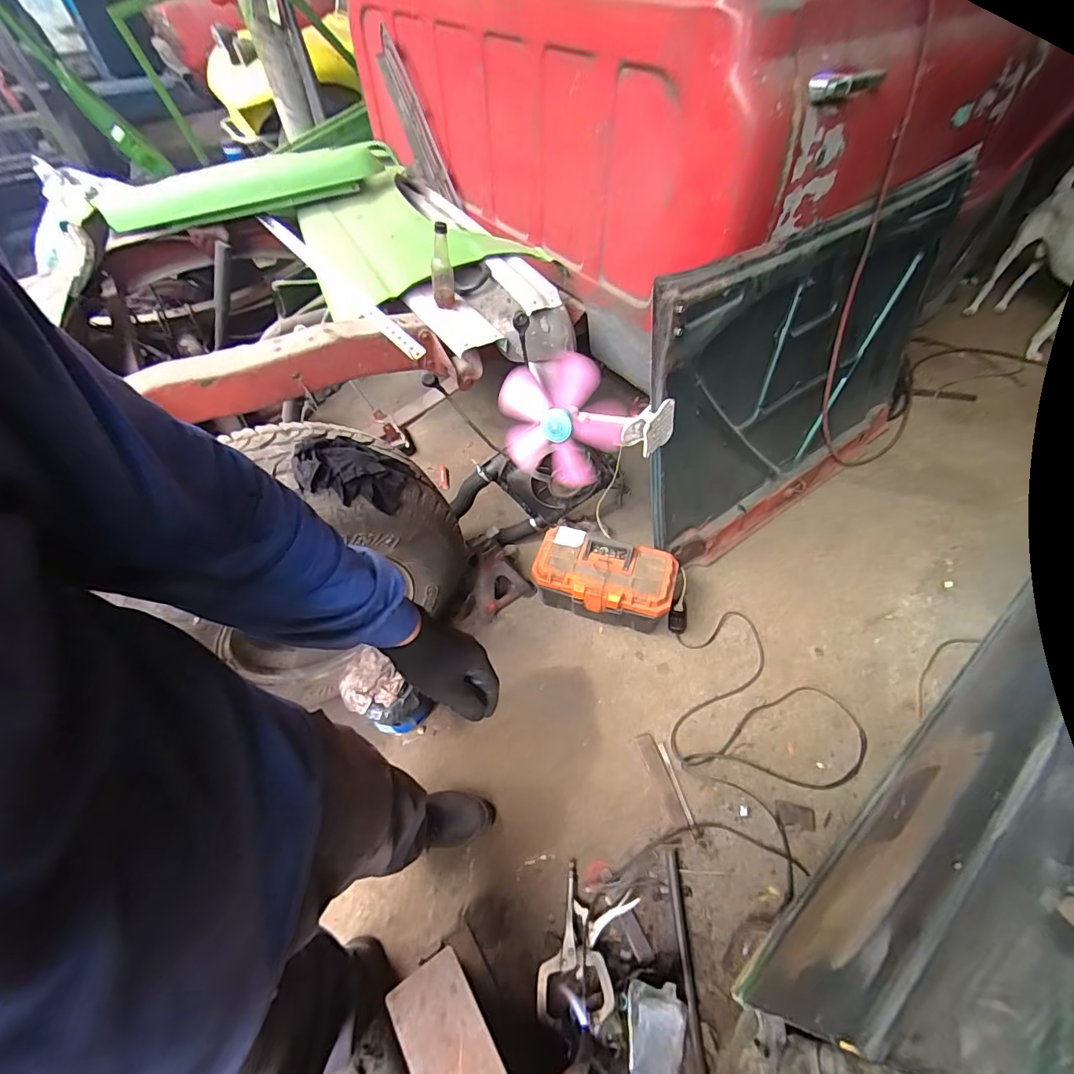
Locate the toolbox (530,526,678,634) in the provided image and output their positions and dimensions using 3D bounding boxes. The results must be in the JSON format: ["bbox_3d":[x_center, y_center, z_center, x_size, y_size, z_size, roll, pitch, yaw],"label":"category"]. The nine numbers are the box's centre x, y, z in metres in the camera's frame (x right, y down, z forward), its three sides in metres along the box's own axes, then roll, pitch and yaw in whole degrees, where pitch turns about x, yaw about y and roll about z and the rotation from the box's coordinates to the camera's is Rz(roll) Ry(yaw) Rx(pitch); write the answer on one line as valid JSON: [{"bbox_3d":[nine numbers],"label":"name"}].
[{"bbox_3d":[0.187,0.134,1.403,0.387,0.198,0.202,13,55,13],"label":"toolbox"}]

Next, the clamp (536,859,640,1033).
[{"bbox_3d":[0.096,0.846,0.981,0.143,0.066,0.258,17,56,15],"label":"clamp"}]

